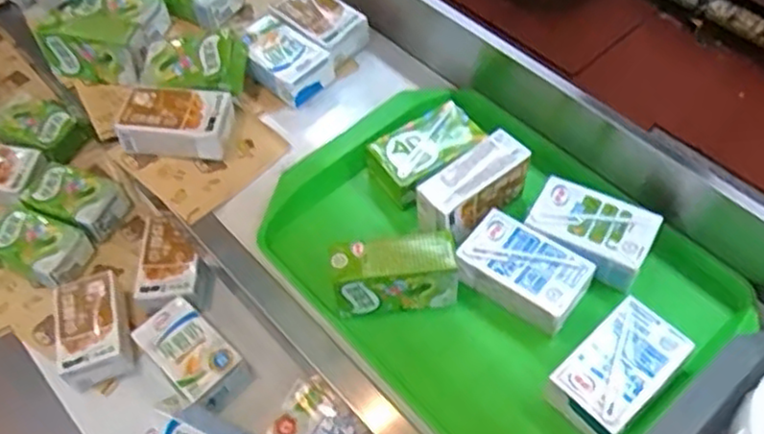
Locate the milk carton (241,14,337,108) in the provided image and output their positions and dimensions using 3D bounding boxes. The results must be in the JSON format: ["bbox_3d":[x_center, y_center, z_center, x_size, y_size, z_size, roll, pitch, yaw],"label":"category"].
[{"bbox_3d":[-0.116,-0.181,0.813,0.073,0.042,0.111,-40,61,-22],"label":"milk carton"}]

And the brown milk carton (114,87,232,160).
[{"bbox_3d":[-0.219,-0.100,0.758,0.114,0.039,0.071,-1,55,4],"label":"brown milk carton"}]

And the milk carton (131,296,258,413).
[{"bbox_3d":[-0.196,0.143,0.735,0.112,0.046,0.066,35,64,25],"label":"milk carton"}]

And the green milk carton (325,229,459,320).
[{"bbox_3d":[0.011,0.050,0.623,0.107,0.069,0.048,-8,55,-1],"label":"green milk carton"}]

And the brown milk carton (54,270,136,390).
[{"bbox_3d":[-0.309,0.114,0.758,0.077,0.037,0.125,-18,55,-9],"label":"brown milk carton"}]

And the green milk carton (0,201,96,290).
[{"bbox_3d":[-0.393,0.036,0.814,0.126,0.043,0.074,21,59,18],"label":"green milk carton"}]

